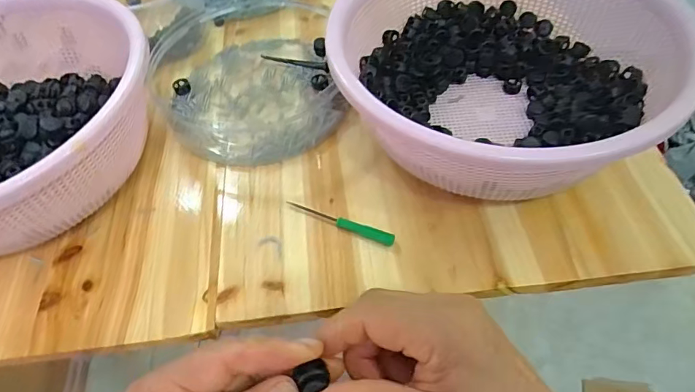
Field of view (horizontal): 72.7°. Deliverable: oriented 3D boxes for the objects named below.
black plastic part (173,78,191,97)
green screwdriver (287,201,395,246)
[{"bbox_3d":[-0.175,-0.115,0.500,0.017,0.014,0.017,-25,55,-13],"label":"black plastic part"},{"bbox_3d":[-0.005,0.020,0.391,0.094,0.007,0.011,21,58,20],"label":"green screwdriver"}]

